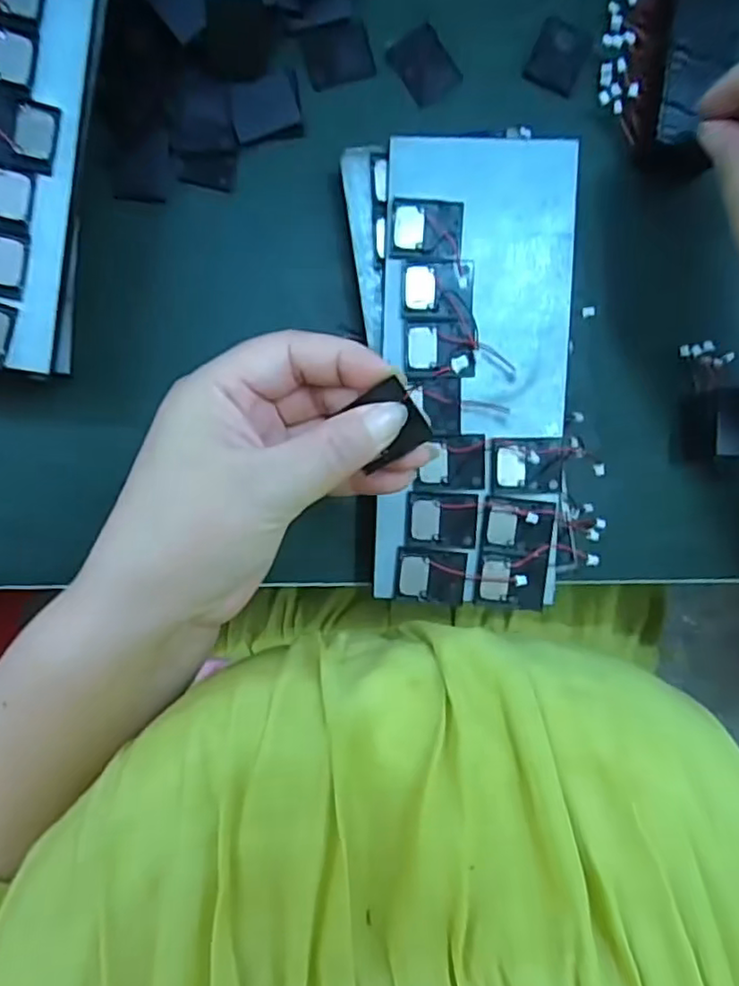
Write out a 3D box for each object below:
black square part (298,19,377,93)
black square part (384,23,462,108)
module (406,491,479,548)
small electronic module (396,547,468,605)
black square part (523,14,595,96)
[{"bbox_3d":[-0.015,-0.204,0.301,0.031,0.004,0.027,-19,93,-3],"label":"black square part"},{"bbox_3d":[0.026,-0.201,0.305,0.025,0.004,0.030,-35,94,-2],"label":"black square part"},{"bbox_3d":[0.032,0.012,0.285,0.030,0.004,0.023,3,92,-4],"label":"module"},{"bbox_3d":[0.028,0.037,0.286,0.030,0.004,0.023,4,92,-4],"label":"small electronic module"},{"bbox_3d":[0.090,-0.208,0.308,0.026,0.004,0.032,24,90,-4],"label":"black square part"}]

